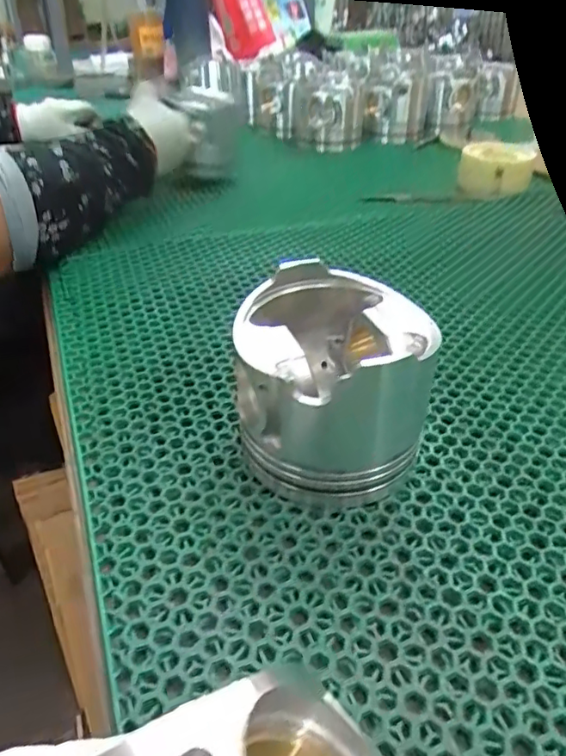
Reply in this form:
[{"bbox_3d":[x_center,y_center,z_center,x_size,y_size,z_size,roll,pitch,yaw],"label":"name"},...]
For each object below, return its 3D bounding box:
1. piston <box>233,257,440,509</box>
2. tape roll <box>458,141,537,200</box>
[{"bbox_3d":[0.025,0.002,0.329,0.101,0.098,0.111,-3,37,-2],"label":"piston"},{"bbox_3d":[0.288,-0.286,0.746,0.095,0.053,0.108,12,39,17],"label":"tape roll"}]

